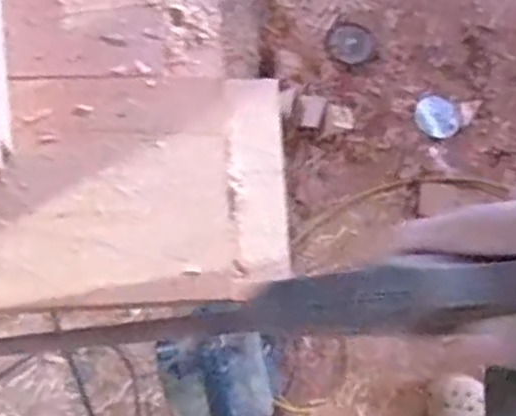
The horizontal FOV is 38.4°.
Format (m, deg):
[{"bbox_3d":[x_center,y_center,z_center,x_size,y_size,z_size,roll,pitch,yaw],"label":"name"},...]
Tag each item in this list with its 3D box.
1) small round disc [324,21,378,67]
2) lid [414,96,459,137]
[{"bbox_3d":[0.183,-0.320,1.441,0.102,0.006,0.096,4,71,-12],"label":"small round disc"},{"bbox_3d":[0.344,-0.175,1.418,0.084,0.007,0.080,1,73,-2],"label":"lid"}]

